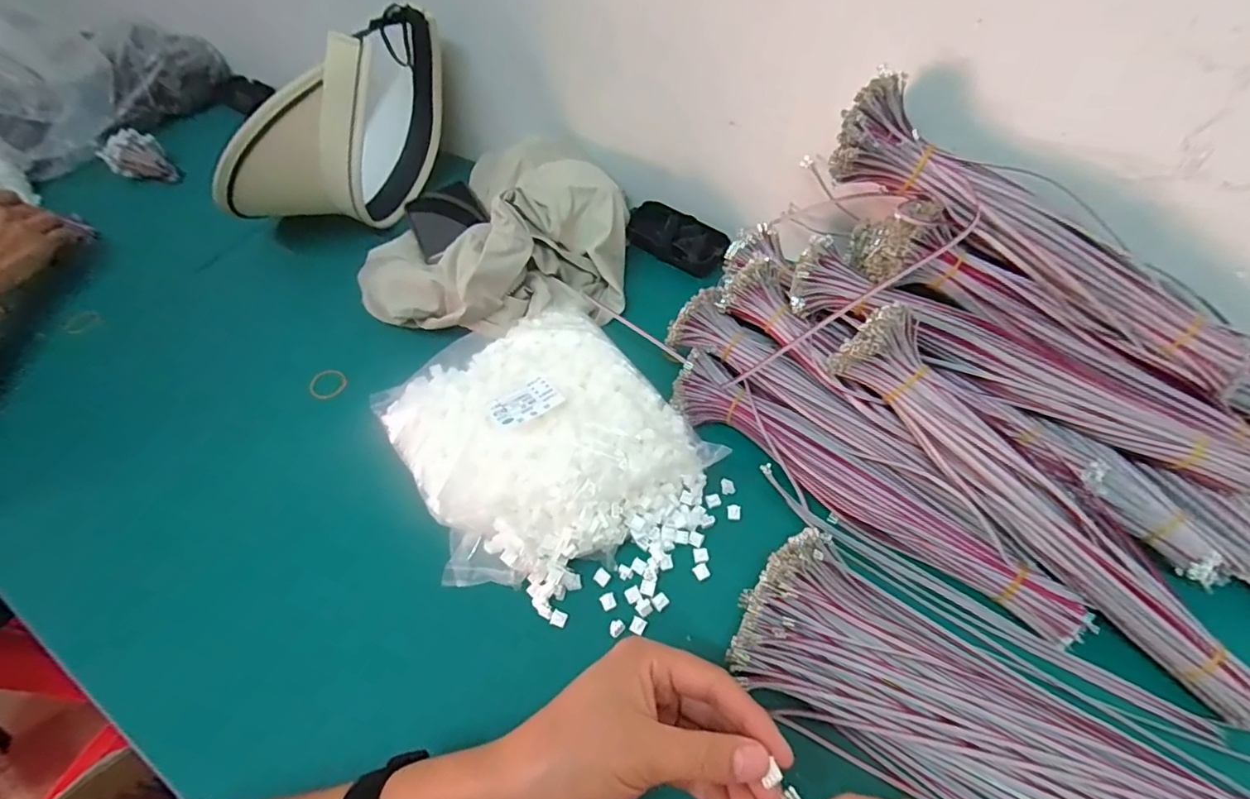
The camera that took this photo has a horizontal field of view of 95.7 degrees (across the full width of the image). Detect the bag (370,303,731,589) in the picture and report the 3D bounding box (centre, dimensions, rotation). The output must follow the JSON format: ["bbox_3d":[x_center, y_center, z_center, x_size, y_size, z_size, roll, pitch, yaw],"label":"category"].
[{"bbox_3d":[-0.063,0.029,0.427,0.193,0.058,0.206,-29,57,-15],"label":"bag"}]

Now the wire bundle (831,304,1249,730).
[{"bbox_3d":[0.249,0.063,0.344,0.047,0.046,0.294,-36,77,-19],"label":"wire bundle"}]

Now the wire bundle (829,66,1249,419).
[{"bbox_3d":[0.310,-0.079,0.374,0.393,0.047,0.060,34,62,1],"label":"wire bundle"}]

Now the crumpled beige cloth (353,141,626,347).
[{"bbox_3d":[-0.121,-0.149,0.536,0.240,0.087,0.212,16,57,16],"label":"crumpled beige cloth"}]

